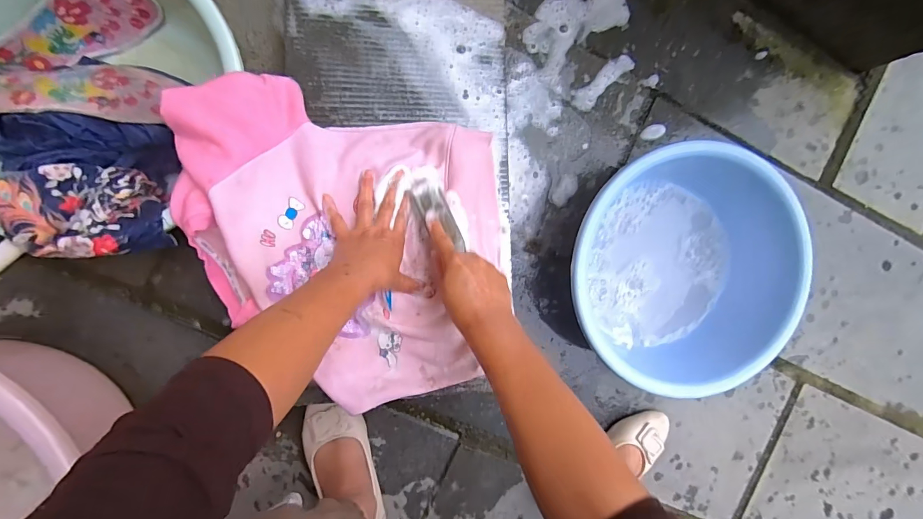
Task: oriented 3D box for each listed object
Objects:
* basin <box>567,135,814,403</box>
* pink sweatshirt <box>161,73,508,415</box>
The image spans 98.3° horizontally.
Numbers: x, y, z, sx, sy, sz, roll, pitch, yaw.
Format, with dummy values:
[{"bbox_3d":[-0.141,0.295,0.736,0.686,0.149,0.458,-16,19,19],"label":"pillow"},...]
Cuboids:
[{"bbox_3d":[0.324,0.023,0.604,0.326,0.127,0.322,0,93,-8],"label":"basin"},{"bbox_3d":[-0.146,-0.018,0.503,0.389,0.067,0.358,0,93,-8],"label":"pink sweatshirt"}]

